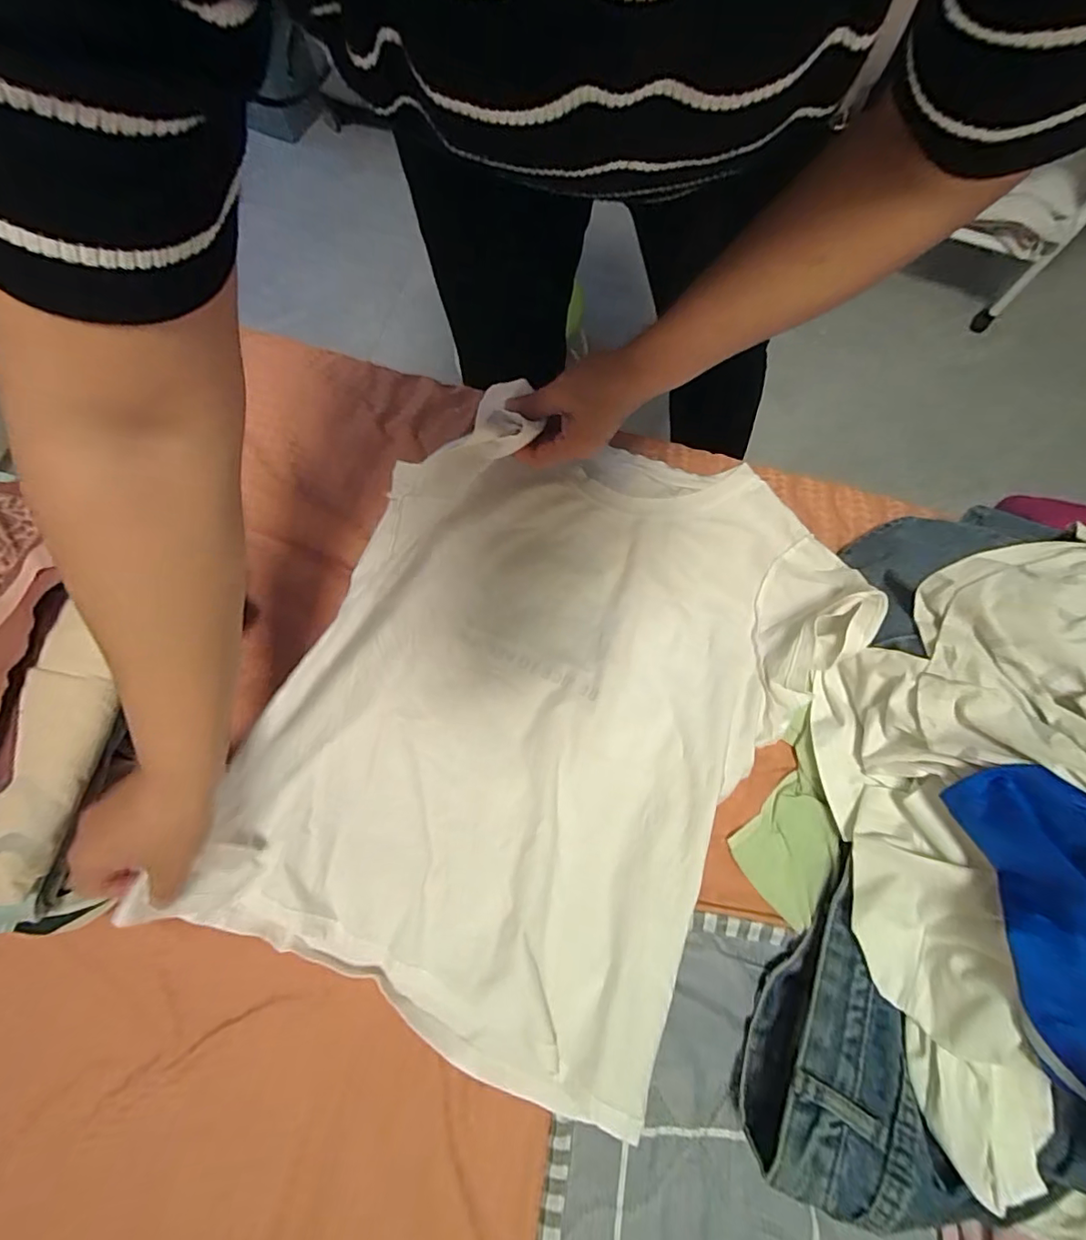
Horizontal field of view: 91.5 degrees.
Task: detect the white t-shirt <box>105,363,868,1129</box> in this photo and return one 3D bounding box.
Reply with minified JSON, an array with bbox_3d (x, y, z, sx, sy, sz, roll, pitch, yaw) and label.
[{"bbox_3d":[0.011,0.069,0.442,0.378,0.114,0.538,25,78,7],"label":"white t-shirt"}]

